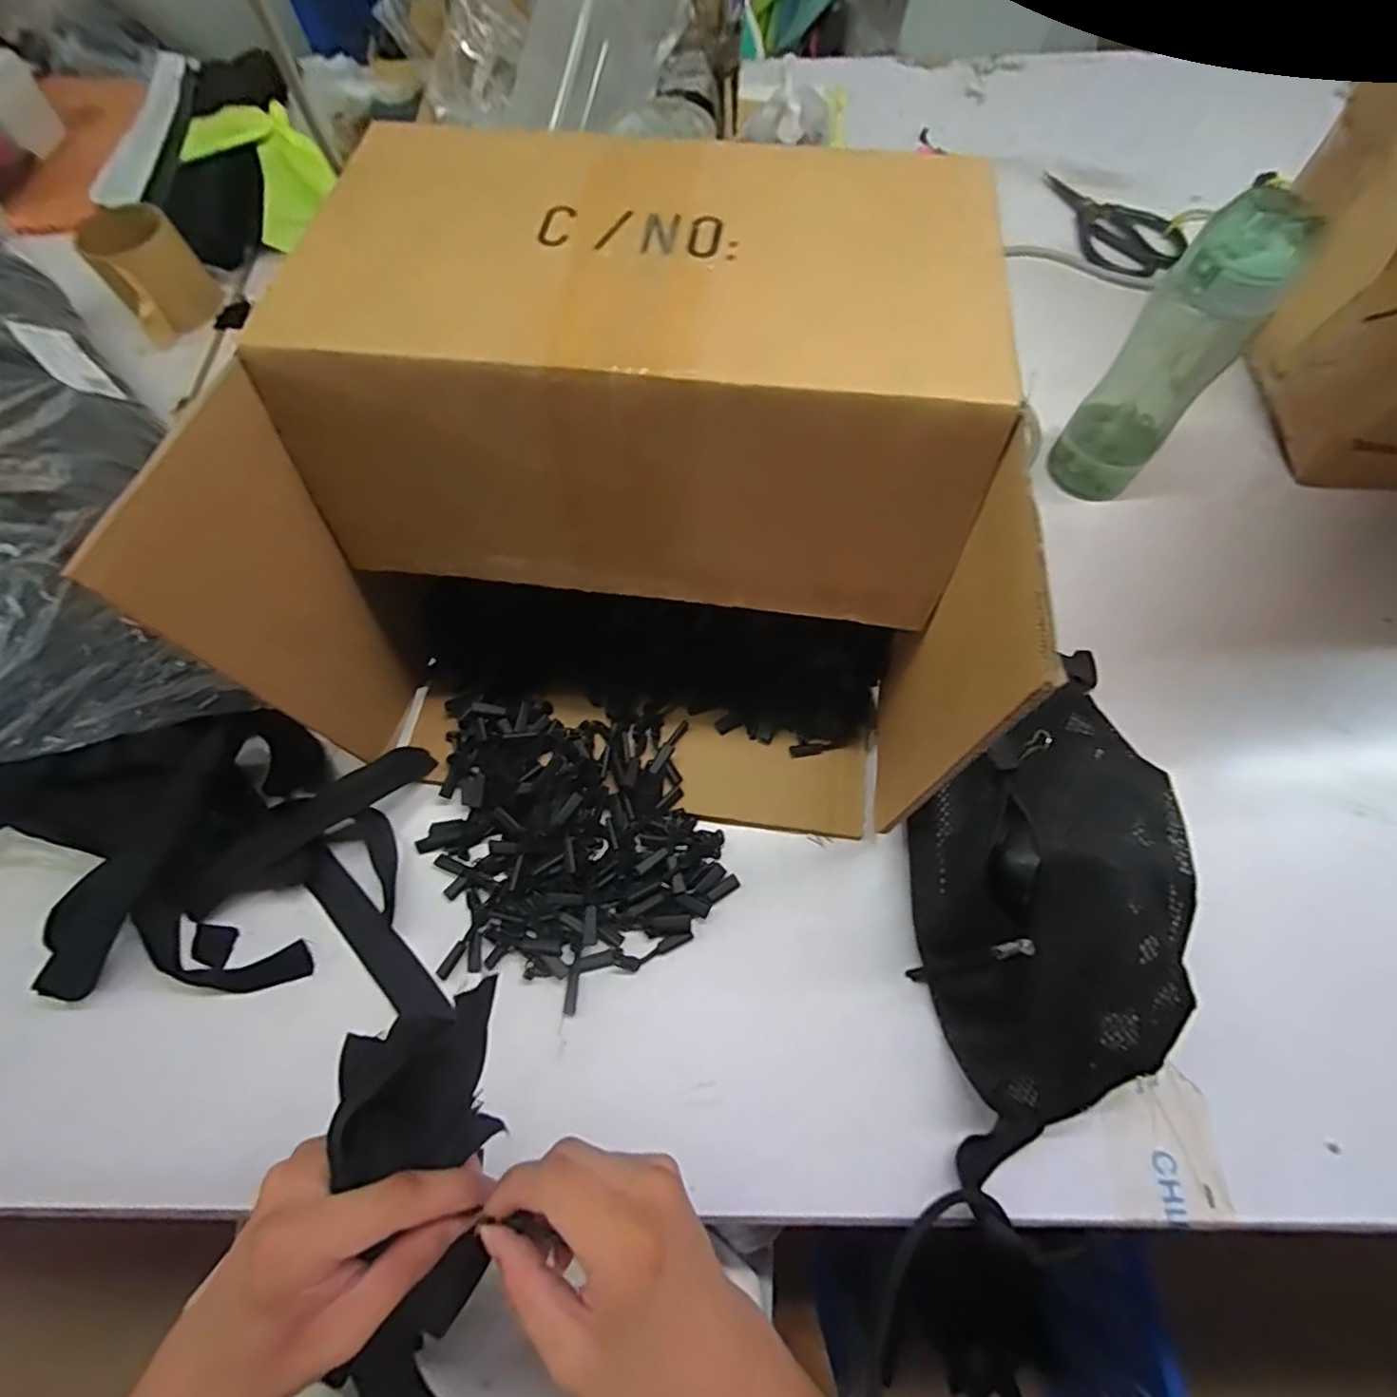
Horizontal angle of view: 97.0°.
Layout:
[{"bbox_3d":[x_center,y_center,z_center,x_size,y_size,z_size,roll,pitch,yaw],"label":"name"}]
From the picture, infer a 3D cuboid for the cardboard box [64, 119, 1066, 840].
[{"bbox_3d":[-0.035,-0.102,0.374,0.340,0.244,0.287,10,69,4],"label":"cardboard box"}]

